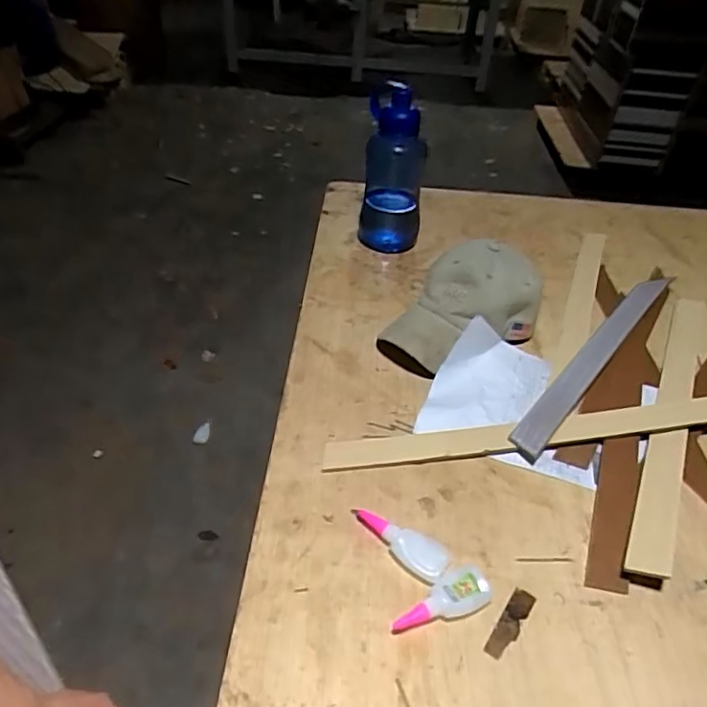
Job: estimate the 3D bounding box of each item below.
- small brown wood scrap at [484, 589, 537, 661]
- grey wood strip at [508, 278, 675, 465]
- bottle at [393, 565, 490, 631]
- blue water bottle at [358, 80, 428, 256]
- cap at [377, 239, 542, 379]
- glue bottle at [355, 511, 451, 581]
[{"bbox_3d":[0.147,0.251,0.535,0.020,0.004,0.075,27,45,26],"label":"small brown wood scrap"},{"bbox_3d":[0.358,-0.005,0.831,0.042,0.027,0.490,29,46,28],"label":"grey wood strip"},{"bbox_3d":[0.084,0.231,0.543,0.102,0.016,0.040,-12,42,-17],"label":"bottle"},{"bbox_3d":[0.068,-0.306,0.984,0.107,0.274,0.098,4,40,2],"label":"blue water bottle"},{"bbox_3d":[0.163,-0.068,0.825,0.149,0.117,0.234,33,48,32],"label":"cap"},{"bbox_3d":[0.048,0.191,0.586,0.103,0.015,0.039,28,46,27],"label":"glue bottle"}]

